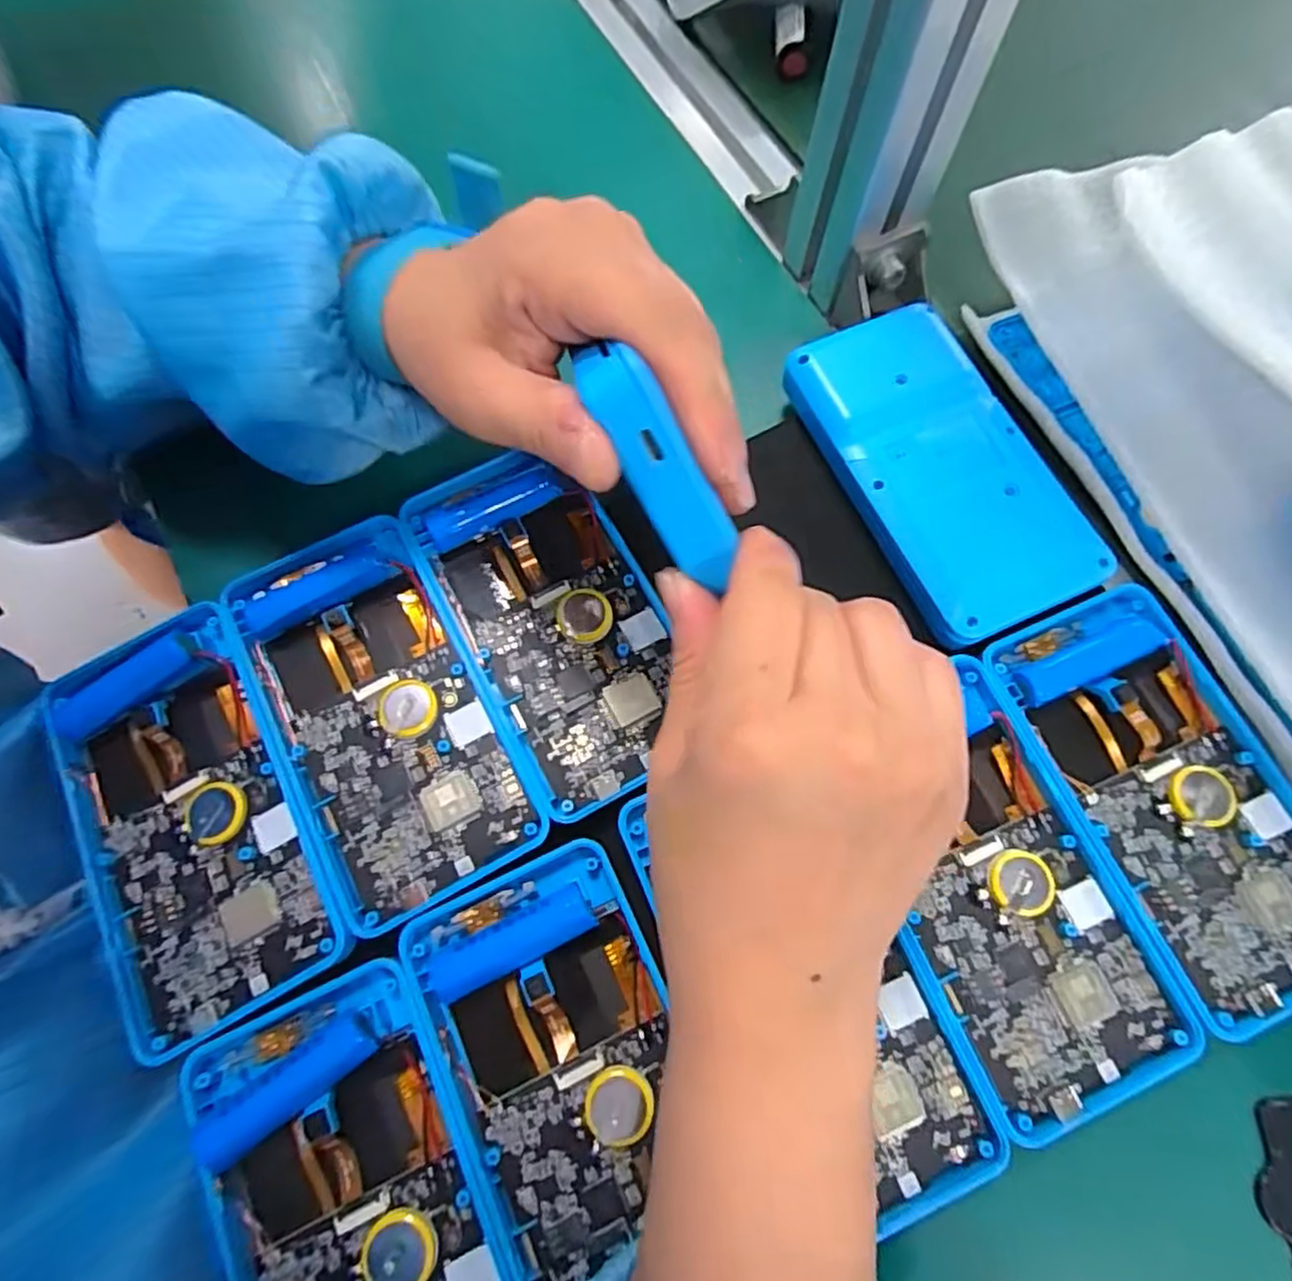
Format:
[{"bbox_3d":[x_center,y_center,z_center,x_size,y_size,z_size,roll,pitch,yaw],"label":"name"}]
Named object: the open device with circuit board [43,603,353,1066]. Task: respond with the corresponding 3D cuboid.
[{"bbox_3d":[-0.155,0.060,0.236,0.069,0.018,0.132,-29,74,-10],"label":"open device with circuit board"}]

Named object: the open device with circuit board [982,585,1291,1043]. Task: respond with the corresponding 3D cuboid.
[{"bbox_3d":[0.178,0.051,0.240,0.070,0.015,0.136,-22,73,-8],"label":"open device with circuit board"}]

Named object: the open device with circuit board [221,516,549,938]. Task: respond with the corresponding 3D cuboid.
[{"bbox_3d":[-0.095,0.026,0.250,0.071,0.019,0.136,-27,73,-10],"label":"open device with circuit board"}]

